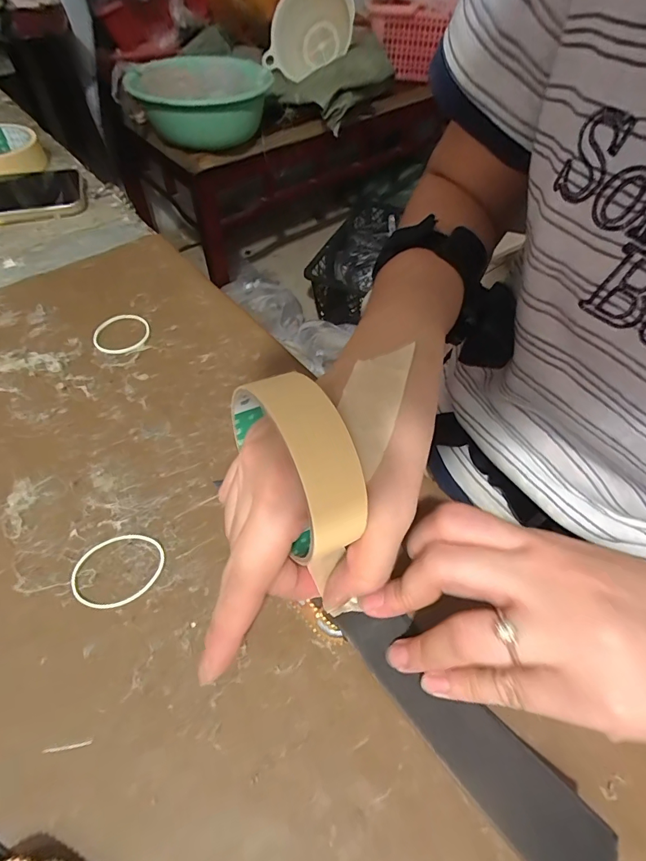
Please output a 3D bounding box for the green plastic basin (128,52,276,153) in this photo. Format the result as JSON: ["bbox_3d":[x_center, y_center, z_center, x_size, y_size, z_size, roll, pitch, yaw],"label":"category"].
[{"bbox_3d":[-0.281,-0.754,0.978,0.282,0.116,0.301,1,54,-2],"label":"green plastic basin"}]

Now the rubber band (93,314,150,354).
[{"bbox_3d":[-0.152,-0.074,0.318,0.039,0.004,0.041,1,54,-2],"label":"rubber band"}]

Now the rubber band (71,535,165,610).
[{"bbox_3d":[-0.106,0.071,0.217,0.045,0.004,0.036,-15,57,-13],"label":"rubber band"}]

